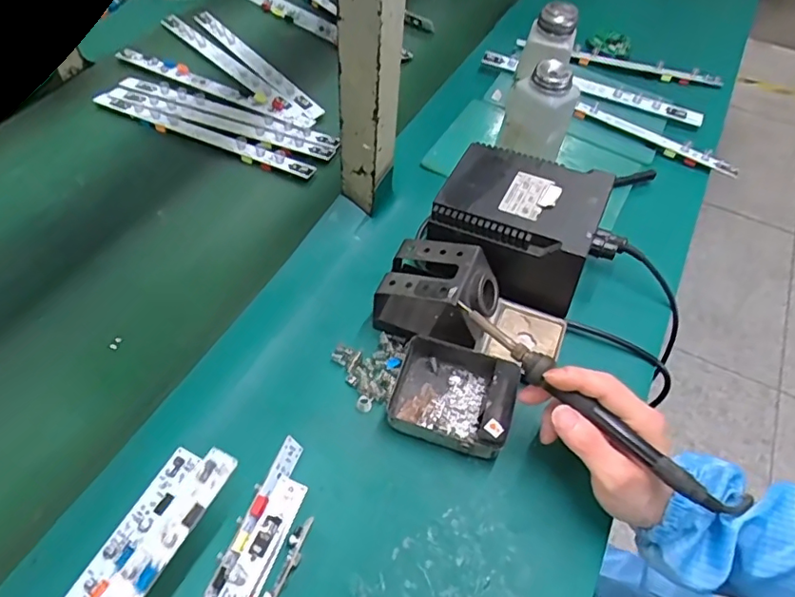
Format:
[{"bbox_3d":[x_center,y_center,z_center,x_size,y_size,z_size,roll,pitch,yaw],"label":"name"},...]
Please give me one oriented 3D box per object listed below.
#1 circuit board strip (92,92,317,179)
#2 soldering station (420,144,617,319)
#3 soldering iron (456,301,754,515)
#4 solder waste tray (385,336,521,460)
[{"bbox_3d":[-0.226,-0.191,0.623,0.287,0.004,0.021,21,56,10],"label":"circuit board strip"},{"bbox_3d":[0.112,-0.066,0.510,0.144,0.093,0.119,26,57,13],"label":"soldering station"},{"bbox_3d":[0.125,0.069,0.372,0.217,0.016,0.021,39,60,24],"label":"soldering iron"},{"bbox_3d":[0.044,0.076,0.434,0.093,0.034,0.079,18,55,7],"label":"solder waste tray"}]

